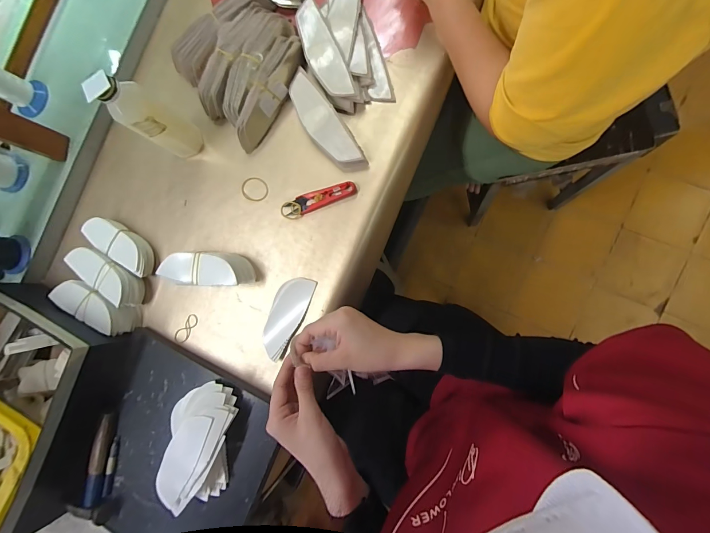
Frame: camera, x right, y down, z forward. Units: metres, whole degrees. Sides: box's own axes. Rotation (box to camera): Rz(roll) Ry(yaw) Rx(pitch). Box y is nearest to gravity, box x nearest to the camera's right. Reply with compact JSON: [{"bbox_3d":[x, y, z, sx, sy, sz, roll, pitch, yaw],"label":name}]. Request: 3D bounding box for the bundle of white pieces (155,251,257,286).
[{"bbox_3d":[-0.232,0.006,0.535,0.141,0.051,0.053,0,86,12],"label":"bundle of white pieces"}]

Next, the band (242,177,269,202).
[{"bbox_3d":[-0.165,-0.127,0.554,0.043,0.006,0.040,-1,86,12],"label":"band"}]

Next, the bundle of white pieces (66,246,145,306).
[{"bbox_3d":[-0.419,0.013,0.567,0.138,0.052,0.053,29,92,12],"label":"bundle of white pieces"}]

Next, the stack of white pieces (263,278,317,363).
[{"bbox_3d":[-0.108,0.077,0.525,0.057,0.022,0.130,22,91,12],"label":"stack of white pieces"}]

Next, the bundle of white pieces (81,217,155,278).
[{"bbox_3d":[-0.403,-0.040,0.574,0.138,0.034,0.051,31,93,12],"label":"bundle of white pieces"}]

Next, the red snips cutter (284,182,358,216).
[{"bbox_3d":[-0.054,-0.105,0.526,0.116,0.013,0.027,-17,83,10],"label":"red snips cutter"}]

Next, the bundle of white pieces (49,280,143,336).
[{"bbox_3d":[-0.437,0.065,0.570,0.145,0.052,0.053,24,91,12],"label":"bundle of white pieces"}]

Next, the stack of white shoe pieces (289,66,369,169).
[{"bbox_3d":[-0.050,-0.223,0.523,0.051,0.025,0.178,-36,81,12],"label":"stack of white shoe pieces"}]

